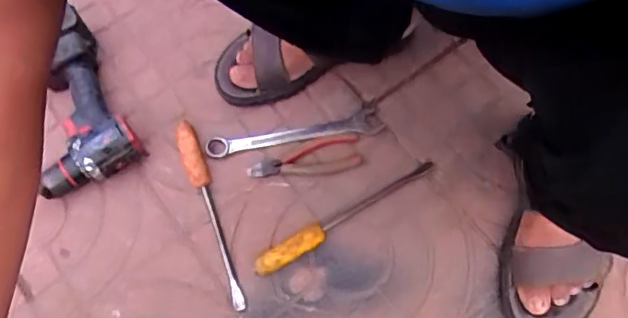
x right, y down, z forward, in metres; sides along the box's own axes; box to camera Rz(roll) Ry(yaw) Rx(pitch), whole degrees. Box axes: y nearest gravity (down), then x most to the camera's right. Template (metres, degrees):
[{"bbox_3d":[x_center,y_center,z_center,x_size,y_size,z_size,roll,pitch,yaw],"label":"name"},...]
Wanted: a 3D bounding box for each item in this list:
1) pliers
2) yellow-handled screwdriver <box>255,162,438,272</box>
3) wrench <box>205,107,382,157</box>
[{"bbox_3d":[-0.013,0.003,0.756,0.146,0.008,0.050,-12,70,-3],"label":"pliers"},{"bbox_3d":[0.042,0.073,0.723,0.259,0.022,0.023,-29,71,-9],"label":"yellow-handled screwdriver"},{"bbox_3d":[-0.029,-0.035,0.786,0.234,0.013,0.034,-8,70,-1],"label":"wrench"}]

